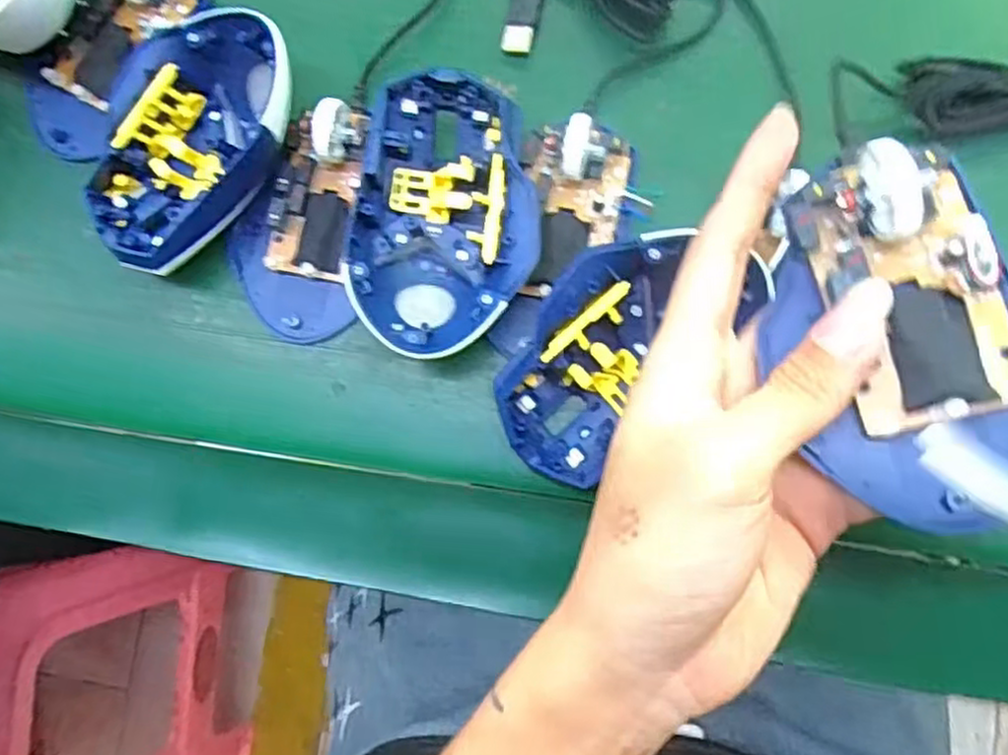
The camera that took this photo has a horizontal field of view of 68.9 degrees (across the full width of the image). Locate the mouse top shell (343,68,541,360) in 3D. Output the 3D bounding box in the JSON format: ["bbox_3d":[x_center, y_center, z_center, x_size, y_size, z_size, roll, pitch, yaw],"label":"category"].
[{"bbox_3d":[-0.025,-0.066,0.315,0.076,0.039,0.118,0,83,6],"label":"mouse top shell"}]

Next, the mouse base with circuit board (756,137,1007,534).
[{"bbox_3d":[0.114,-0.012,0.206,0.065,0.031,0.102,-23,81,3],"label":"mouse base with circuit board"}]

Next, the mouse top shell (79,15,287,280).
[{"bbox_3d":[-0.140,-0.105,0.330,0.073,0.039,0.118,40,89,9],"label":"mouse top shell"}]

